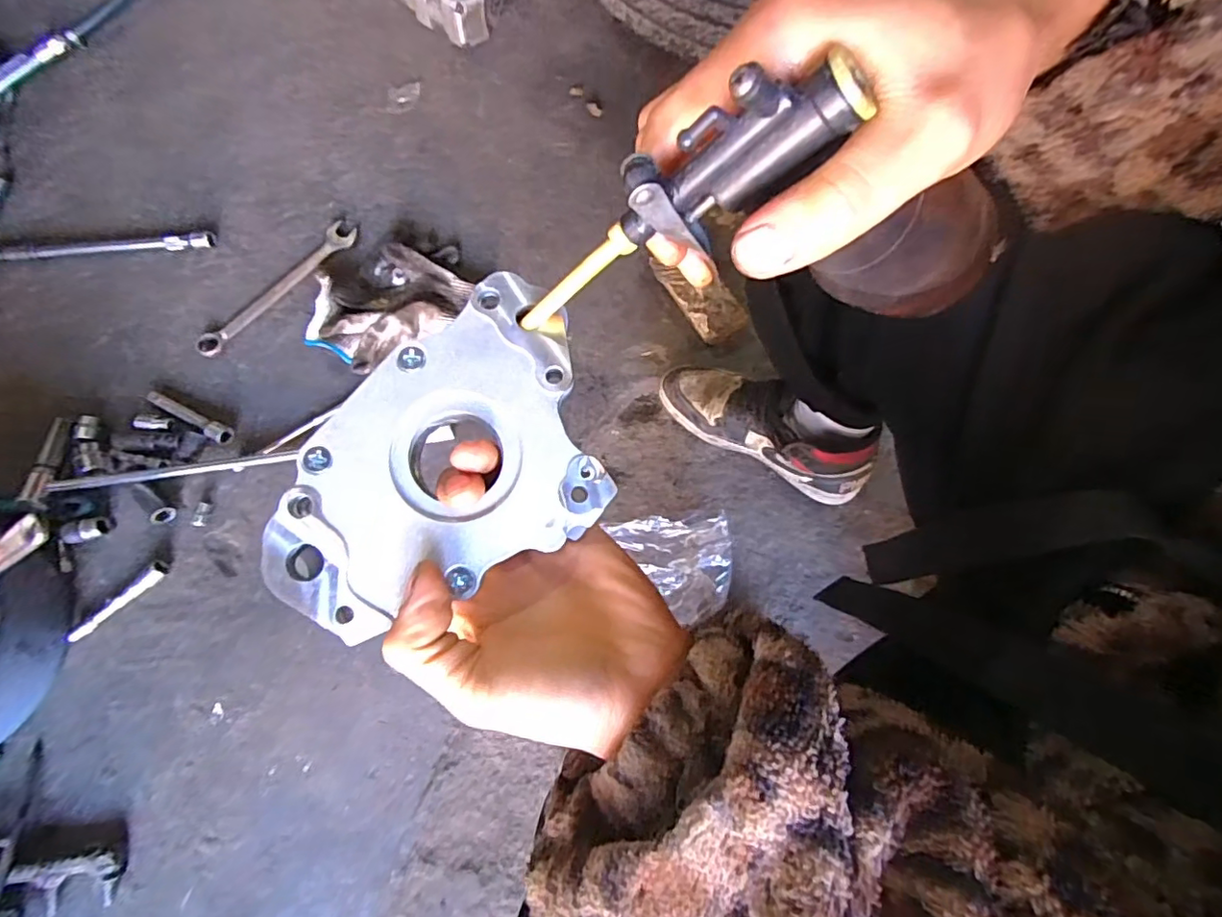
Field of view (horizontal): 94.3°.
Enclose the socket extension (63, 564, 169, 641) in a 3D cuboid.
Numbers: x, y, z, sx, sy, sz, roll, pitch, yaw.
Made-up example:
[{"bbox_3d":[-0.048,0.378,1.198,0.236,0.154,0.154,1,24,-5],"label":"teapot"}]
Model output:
[{"bbox_3d":[-0.565,0.165,0.653,0.117,0.017,0.019,-41,80,-8],"label":"socket extension"}]

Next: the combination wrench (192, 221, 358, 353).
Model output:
[{"bbox_3d":[-0.441,-0.227,0.752,0.249,0.012,0.041,-44,79,-8],"label":"combination wrench"}]

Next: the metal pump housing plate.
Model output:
[{"bbox_3d":[-0.073,0.000,0.233,0.142,0.015,0.103,-29,79,-6],"label":"metal pump housing plate"}]

